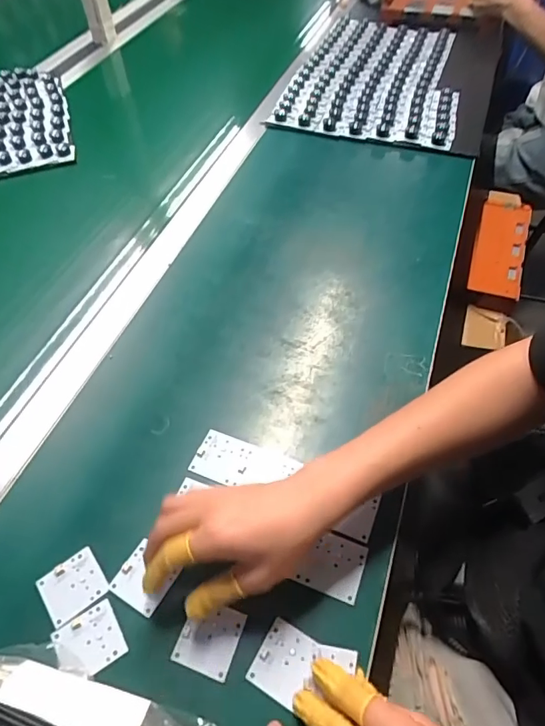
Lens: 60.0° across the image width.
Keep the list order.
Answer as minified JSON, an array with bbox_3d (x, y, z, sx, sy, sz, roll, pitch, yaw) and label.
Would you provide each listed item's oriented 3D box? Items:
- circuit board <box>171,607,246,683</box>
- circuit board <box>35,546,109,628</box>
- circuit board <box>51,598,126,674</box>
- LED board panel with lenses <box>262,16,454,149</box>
[{"bbox_3d":[-0.049,0.212,0.366,0.044,0.004,0.047,16,55,13],"label":"circuit board"},{"bbox_3d":[-0.166,0.186,0.394,0.047,0.005,0.045,-32,59,-21],"label":"circuit board"},{"bbox_3d":[-0.143,0.217,0.367,0.047,0.004,0.045,-28,58,-18],"label":"circuit board"},{"bbox_3d":[0.211,-0.553,0.900,0.302,0.023,0.439,15,57,16],"label":"LED board panel with lenses"}]

